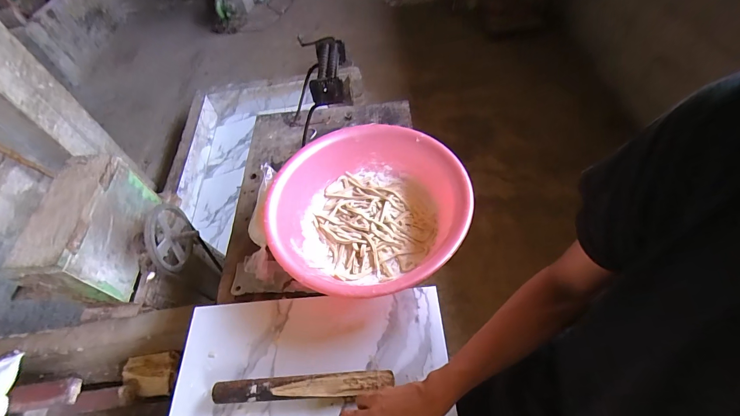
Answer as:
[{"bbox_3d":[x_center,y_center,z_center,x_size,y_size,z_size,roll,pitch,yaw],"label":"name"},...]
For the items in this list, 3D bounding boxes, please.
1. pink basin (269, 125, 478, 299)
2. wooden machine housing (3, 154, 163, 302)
[{"bbox_3d":[-0.015,0.002,0.744,0.381,0.152,0.413,-3,54,4],"label":"pink basin"},{"bbox_3d":[-0.736,0.052,0.910,0.126,0.217,0.354,-5,53,3],"label":"wooden machine housing"}]

